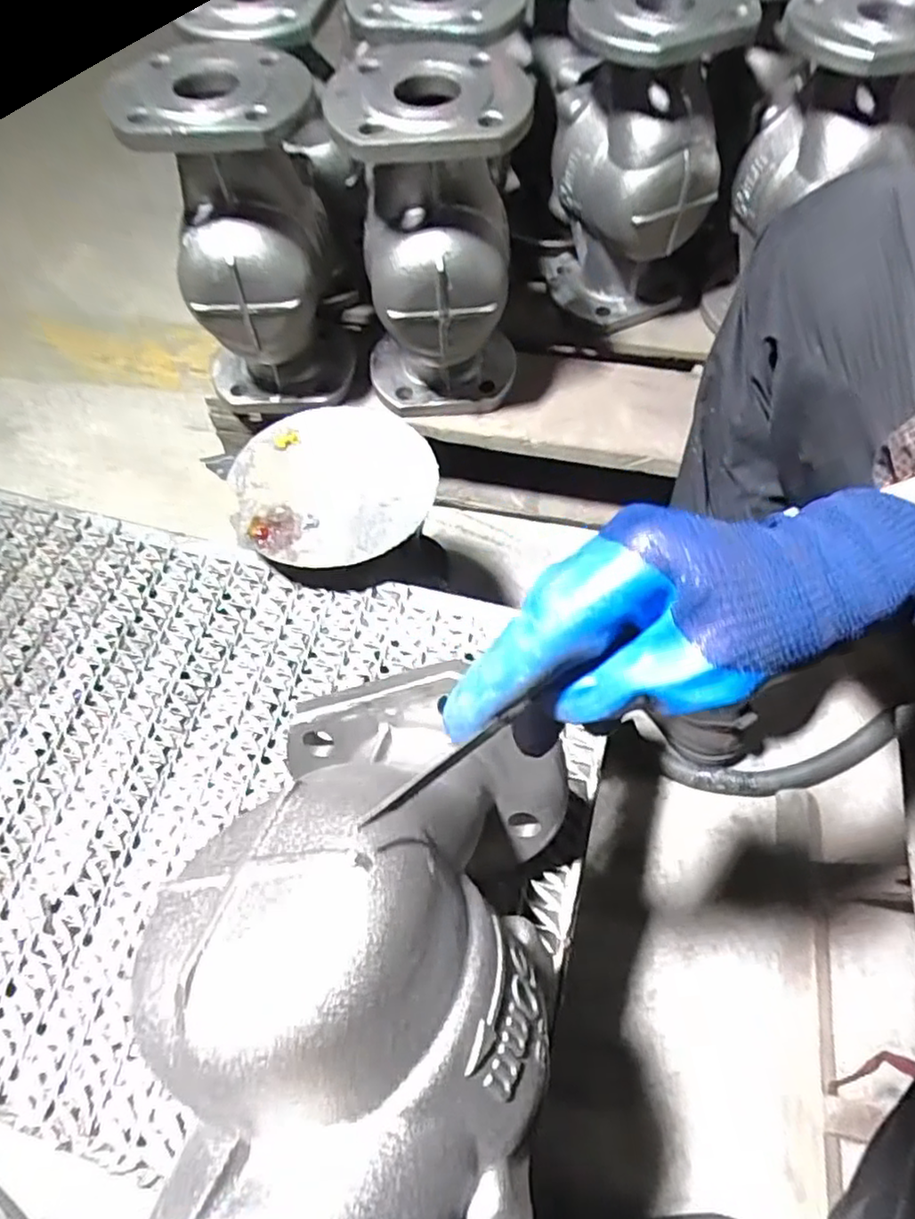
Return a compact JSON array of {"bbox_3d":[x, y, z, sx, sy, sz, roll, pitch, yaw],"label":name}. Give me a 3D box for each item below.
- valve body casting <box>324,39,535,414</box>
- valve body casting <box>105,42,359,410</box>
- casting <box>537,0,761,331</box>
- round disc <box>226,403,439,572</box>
[{"bbox_3d":[-0.018,-0.325,0.630,0.155,0.284,0.143,0,59,2],"label":"valve body casting"},{"bbox_3d":[-0.188,-0.339,0.627,0.147,0.305,0.186,-12,60,-5],"label":"valve body casting"},{"bbox_3d":[0.168,-0.432,0.687,0.181,0.287,0.199,10,60,7],"label":"casting"},{"bbox_3d":[-0.100,-0.103,0.545,0.163,0.017,0.157,-1,59,1],"label":"round disc"}]

